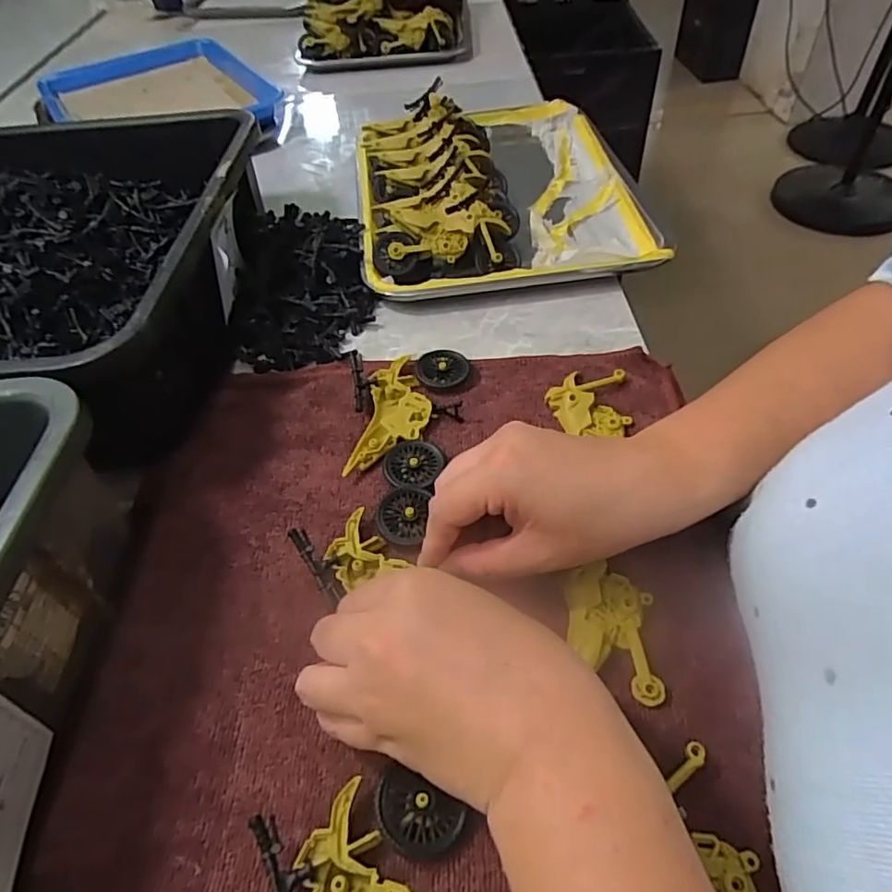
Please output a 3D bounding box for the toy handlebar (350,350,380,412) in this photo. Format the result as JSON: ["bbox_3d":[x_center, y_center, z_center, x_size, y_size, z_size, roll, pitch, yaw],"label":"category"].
[{"bbox_3d":[-0.055,-0.045,0.402,0.017,0.004,0.049,-8,63,-7],"label":"toy handlebar"}]

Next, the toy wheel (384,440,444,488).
[{"bbox_3d":[-0.021,0.011,0.361,0.036,0.008,0.033,-3,49,3],"label":"toy wheel"}]

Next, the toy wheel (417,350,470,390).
[{"bbox_3d":[-0.002,-0.053,0.411,0.035,0.010,0.033,-3,49,3],"label":"toy wheel"}]

